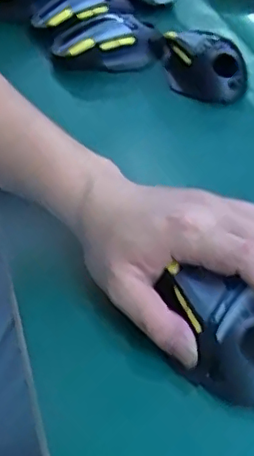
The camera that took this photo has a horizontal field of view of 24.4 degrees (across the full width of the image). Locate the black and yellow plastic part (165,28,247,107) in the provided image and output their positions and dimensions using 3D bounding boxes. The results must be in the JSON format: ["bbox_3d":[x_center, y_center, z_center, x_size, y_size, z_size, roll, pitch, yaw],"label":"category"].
[{"bbox_3d":[0.079,-0.167,0.596,0.072,0.040,0.110,-22,47,-24],"label":"black and yellow plastic part"}]

